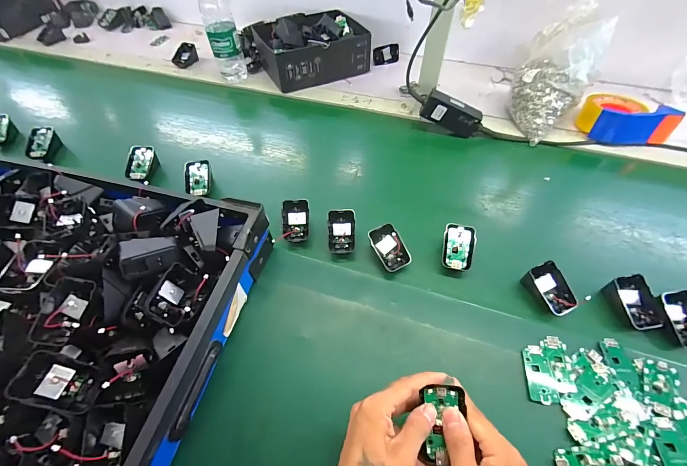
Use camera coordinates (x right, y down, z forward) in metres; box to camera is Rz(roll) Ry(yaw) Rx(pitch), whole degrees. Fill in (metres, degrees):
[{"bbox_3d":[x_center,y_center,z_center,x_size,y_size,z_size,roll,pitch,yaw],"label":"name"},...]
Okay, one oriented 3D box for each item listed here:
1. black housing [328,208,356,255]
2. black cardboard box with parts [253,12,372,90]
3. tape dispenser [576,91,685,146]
[{"bbox_3d":[-0.002,-0.002,0.498,0.044,0.018,0.068,1,86,-12],"label":"black housing"},{"bbox_3d":[-0.070,-0.454,0.790,0.251,0.100,0.177,-25,59,-16],"label":"black cardboard box with parts"},{"bbox_3d":[0.555,-0.235,0.636,0.141,0.063,0.109,6,56,5],"label":"tape dispenser"}]

